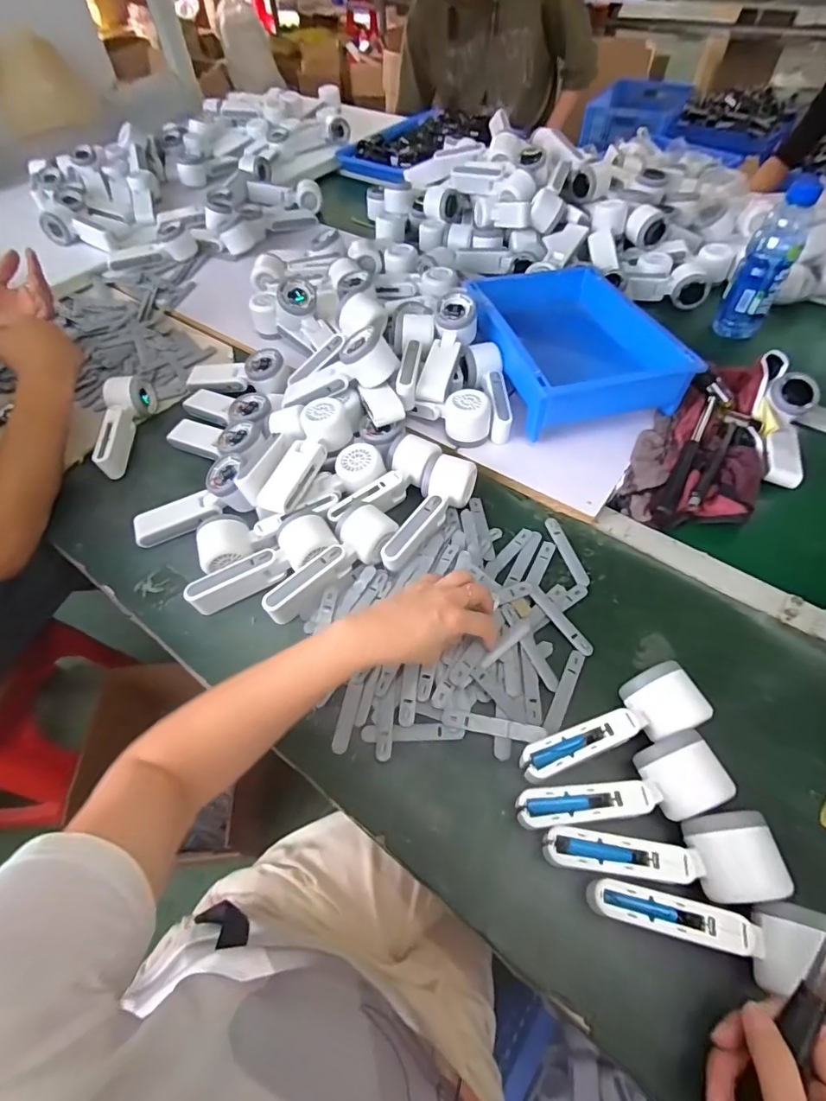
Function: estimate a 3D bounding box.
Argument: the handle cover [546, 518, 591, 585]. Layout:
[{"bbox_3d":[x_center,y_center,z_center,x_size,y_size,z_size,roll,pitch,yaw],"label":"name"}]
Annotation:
[{"bbox_3d":[0.178,0.001,0.559,0.015,0.005,0.093,-14,56,-8],"label":"handle cover"}]

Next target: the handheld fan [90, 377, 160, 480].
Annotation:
[{"bbox_3d":[-0.411,-0.183,0.688,0.052,0.046,0.163,-7,55,-3],"label":"handheld fan"}]

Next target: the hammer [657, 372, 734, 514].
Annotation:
[{"bbox_3d":[0.355,-0.139,0.620,0.059,0.041,0.248,27,60,19],"label":"hammer"}]

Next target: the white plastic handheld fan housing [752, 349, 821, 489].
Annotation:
[{"bbox_3d":[0.487,-0.168,0.633,0.065,0.029,0.197,12,71,10],"label":"white plastic handheld fan housing"}]

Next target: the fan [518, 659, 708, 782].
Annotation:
[{"bbox_3d":[0.167,0.151,0.424,0.166,0.050,0.060,-18,57,-11],"label":"fan"}]

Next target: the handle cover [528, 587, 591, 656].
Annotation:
[{"bbox_3d":[0.153,0.071,0.503,0.016,0.007,0.086,-31,65,-18],"label":"handle cover"}]

